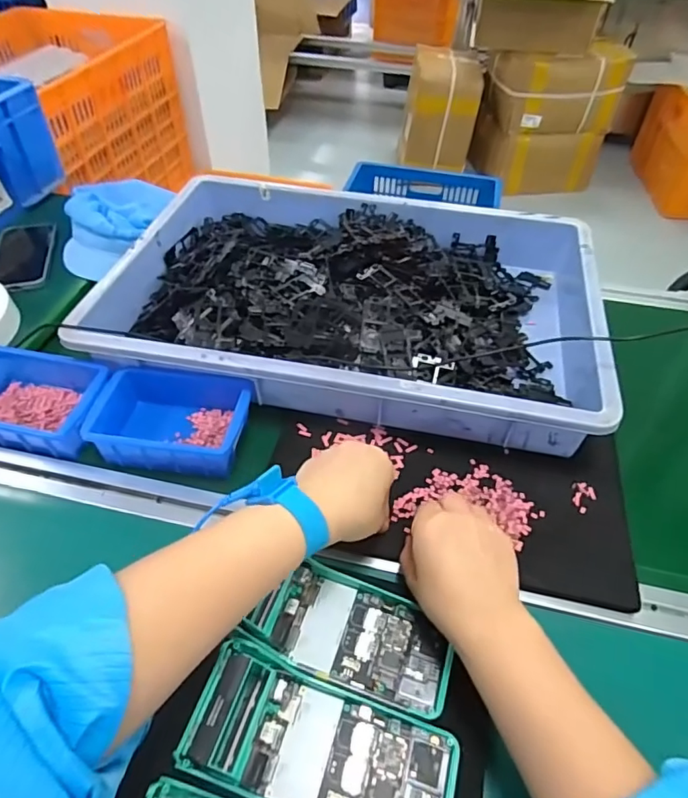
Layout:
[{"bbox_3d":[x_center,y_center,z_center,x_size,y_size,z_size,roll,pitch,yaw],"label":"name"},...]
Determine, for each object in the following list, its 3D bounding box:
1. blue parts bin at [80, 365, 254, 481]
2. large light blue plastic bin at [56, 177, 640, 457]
[{"bbox_3d":[-0.172,0.019,0.533,0.151,0.057,0.111,5,48,3],"label":"blue parts bin"},{"bbox_3d":[0.013,-0.122,0.630,0.553,0.090,0.355,9,48,8],"label":"large light blue plastic bin"}]

